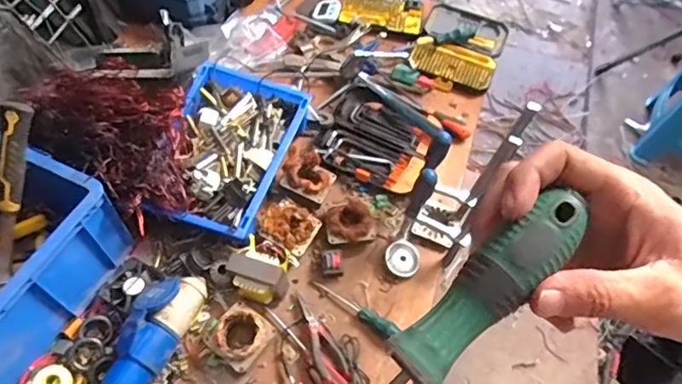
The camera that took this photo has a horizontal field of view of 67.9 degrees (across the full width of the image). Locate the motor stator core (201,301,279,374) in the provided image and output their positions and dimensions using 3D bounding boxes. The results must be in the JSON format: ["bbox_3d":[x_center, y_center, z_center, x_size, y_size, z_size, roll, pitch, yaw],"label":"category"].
[{"bbox_3d":[-0.150,0.217,0.765,0.085,0.056,0.086,35,62,18],"label":"motor stator core"}]

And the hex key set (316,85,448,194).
[{"bbox_3d":[0.070,-0.105,0.982,0.210,0.024,0.195,25,59,13],"label":"hex key set"}]

